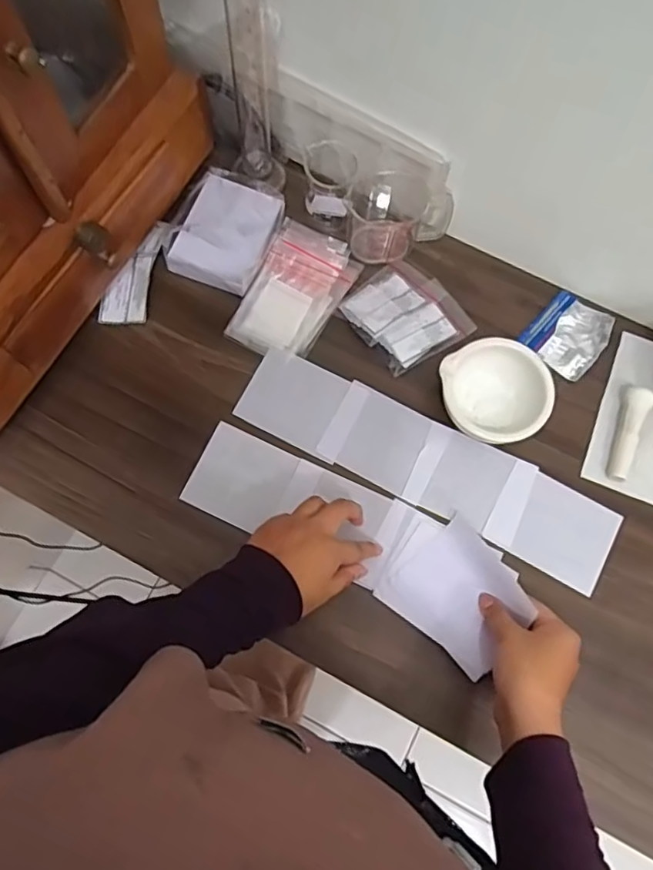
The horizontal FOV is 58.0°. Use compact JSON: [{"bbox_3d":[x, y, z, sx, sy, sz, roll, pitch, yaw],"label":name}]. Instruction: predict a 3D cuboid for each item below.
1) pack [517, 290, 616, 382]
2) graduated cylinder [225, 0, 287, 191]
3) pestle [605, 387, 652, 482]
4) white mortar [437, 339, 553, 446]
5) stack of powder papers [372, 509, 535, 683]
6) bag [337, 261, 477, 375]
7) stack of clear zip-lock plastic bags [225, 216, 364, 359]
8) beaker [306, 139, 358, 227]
[{"bbox_3d":[0.248,-0.105,0.593,0.069,0.019,0.077,38,78,10],"label":"pack"},{"bbox_3d":[-0.069,-0.332,0.524,0.049,0.261,0.056,-10,75,-2],"label":"graduated cylinder"},{"bbox_3d":[0.288,-0.001,0.561,0.023,0.020,0.091,22,76,6],"label":"pestle"},{"bbox_3d":[0.155,-0.038,0.553,0.101,0.056,0.086,22,76,6],"label":"white mortar"},{"bbox_3d":[0.113,0.131,0.518,0.117,0.033,0.102,38,78,10],"label":"stack of powder papers"},{"bbox_3d":[0.080,-0.123,0.592,0.102,0.021,0.108,-40,78,-10],"label":"bag"},{"bbox_3d":[-0.033,-0.145,0.596,0.087,0.026,0.134,26,77,7],"label":"stack of clear zip-lock plastic bags"},{"bbox_3d":[0.004,-0.256,0.604,0.049,0.068,0.051,5,75,2],"label":"beaker"}]

